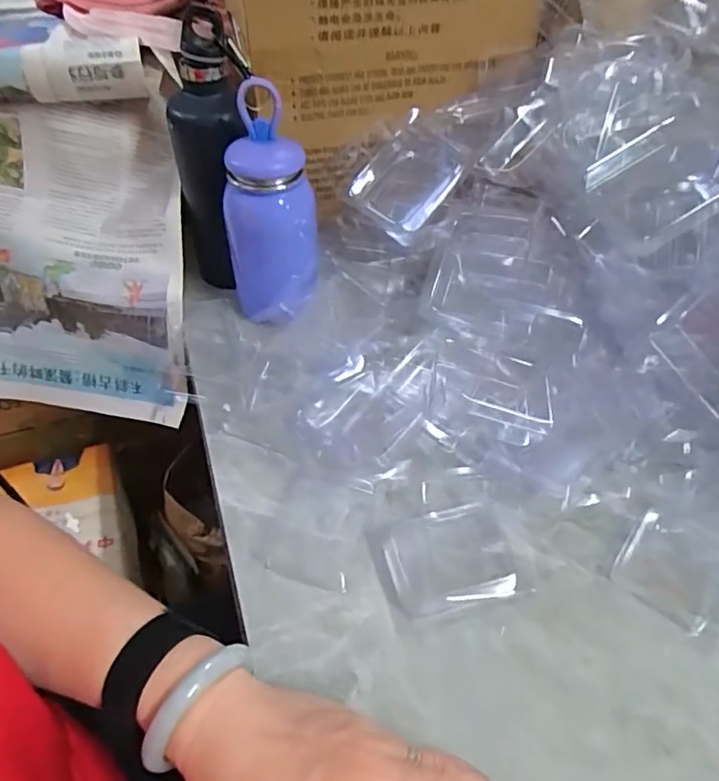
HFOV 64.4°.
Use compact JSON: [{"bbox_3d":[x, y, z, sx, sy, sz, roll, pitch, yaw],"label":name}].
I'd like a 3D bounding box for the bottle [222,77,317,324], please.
[{"bbox_3d":[-0.073,-0.143,0.474,0.063,0.173,0.066,29,53,21],"label":"bottle"}]

